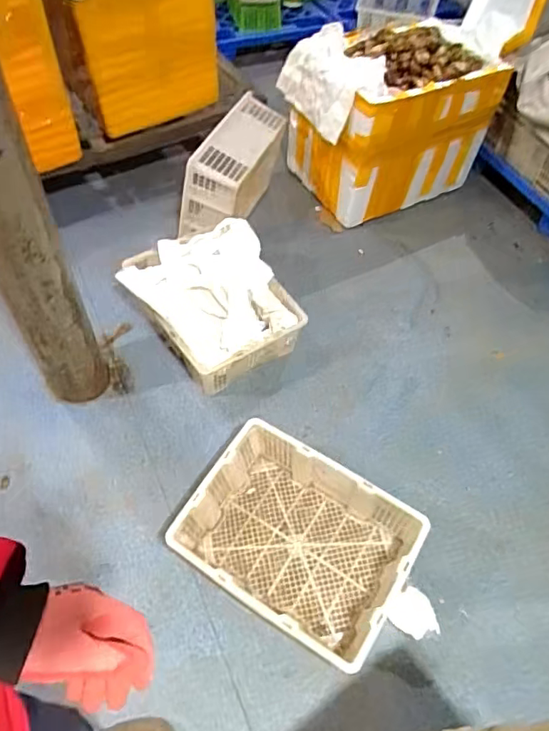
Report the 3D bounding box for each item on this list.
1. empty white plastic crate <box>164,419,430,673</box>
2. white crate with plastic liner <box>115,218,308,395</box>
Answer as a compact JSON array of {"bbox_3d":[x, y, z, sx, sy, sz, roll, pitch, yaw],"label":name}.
[{"bbox_3d":[0.050,0.393,1.226,0.473,0.195,0.367,29,61,17],"label":"empty white plastic crate"},{"bbox_3d":[-0.176,-0.174,1.590,0.394,0.226,0.437,-29,63,-21],"label":"white crate with plastic liner"}]

